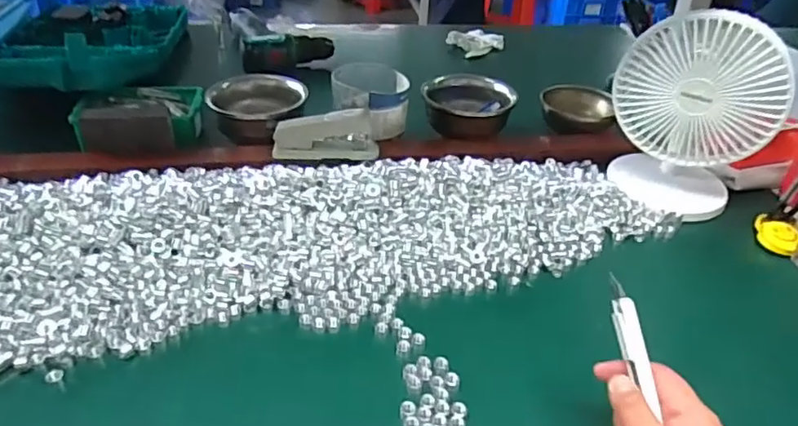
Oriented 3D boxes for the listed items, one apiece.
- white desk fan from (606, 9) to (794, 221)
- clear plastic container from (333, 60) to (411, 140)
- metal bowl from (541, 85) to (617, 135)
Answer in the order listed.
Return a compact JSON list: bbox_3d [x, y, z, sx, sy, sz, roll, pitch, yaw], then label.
[{"bbox_3d":[0.318,-0.111,0.632,0.162,0.207,0.106,19,38,21],"label":"white desk fan"},{"bbox_3d":[-0.036,-0.145,0.754,0.097,0.064,0.112,-2,36,-8],"label":"clear plastic container"},{"bbox_3d":[0.254,-0.150,0.831,0.099,0.038,0.099,8,35,7],"label":"metal bowl"}]

